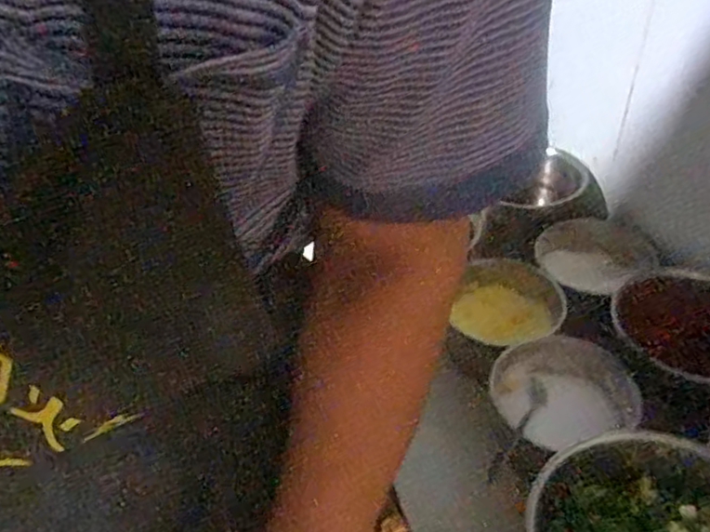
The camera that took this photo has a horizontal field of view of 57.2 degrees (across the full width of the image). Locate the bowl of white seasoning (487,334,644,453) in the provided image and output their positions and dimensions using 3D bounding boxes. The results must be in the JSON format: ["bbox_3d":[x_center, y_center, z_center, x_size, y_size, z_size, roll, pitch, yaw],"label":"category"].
[{"bbox_3d":[0.175,0.106,0.561,0.102,0.038,0.095,-1,39,1],"label":"bowl of white seasoning"}]

